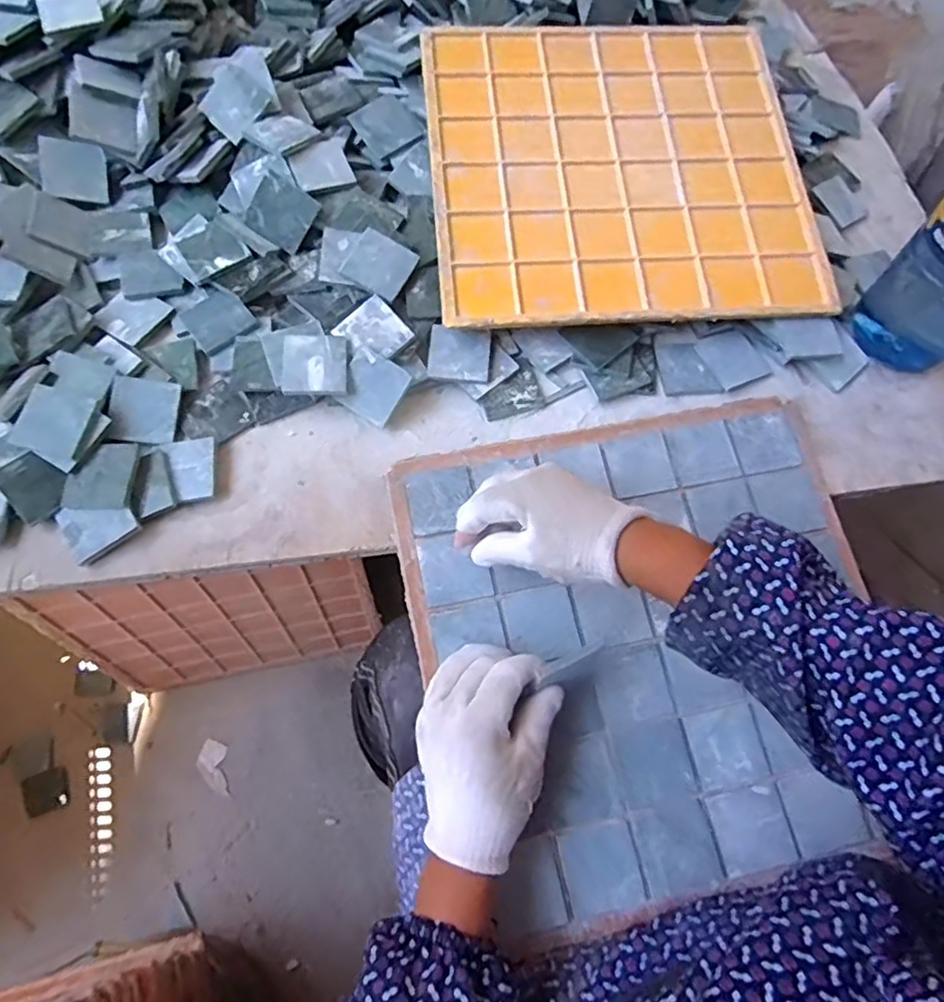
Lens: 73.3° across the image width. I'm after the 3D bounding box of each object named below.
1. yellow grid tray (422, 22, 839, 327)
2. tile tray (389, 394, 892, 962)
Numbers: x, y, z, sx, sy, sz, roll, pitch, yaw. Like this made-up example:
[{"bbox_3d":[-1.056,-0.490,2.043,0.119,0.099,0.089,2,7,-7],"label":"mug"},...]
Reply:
[{"bbox_3d":[0.129,-0.301,0.562,0.327,0.006,0.320,-4,74,-3],"label":"yellow grid tray"},{"bbox_3d":[0.130,0.093,0.456,0.325,0.011,0.329,-13,75,-5],"label":"tile tray"}]

